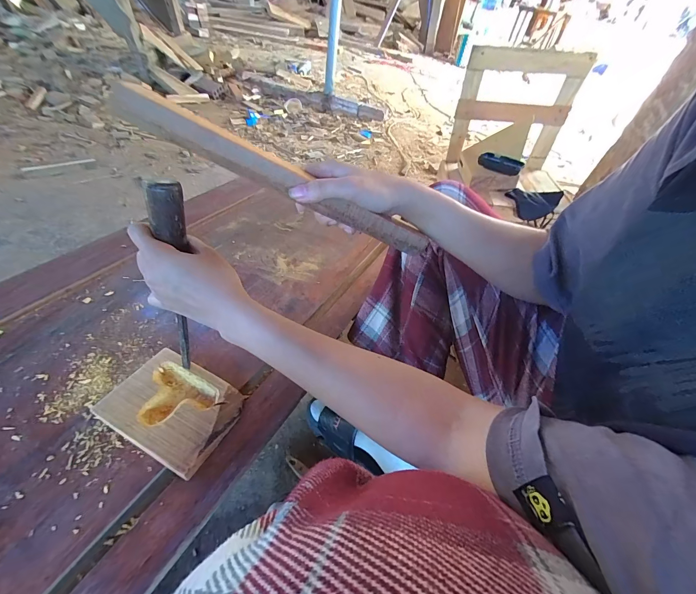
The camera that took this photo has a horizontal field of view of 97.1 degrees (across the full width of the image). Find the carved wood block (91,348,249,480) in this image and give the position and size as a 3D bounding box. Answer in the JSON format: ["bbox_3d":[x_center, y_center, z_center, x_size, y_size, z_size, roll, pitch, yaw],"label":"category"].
[{"bbox_3d":[-0.213,0.136,0.379,0.144,0.023,0.104,21,47,14],"label":"carved wood block"}]

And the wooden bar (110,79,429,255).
[{"bbox_3d":[-0.052,-0.111,0.302,0.307,0.031,0.010,22,42,-20],"label":"wooden bar"}]

